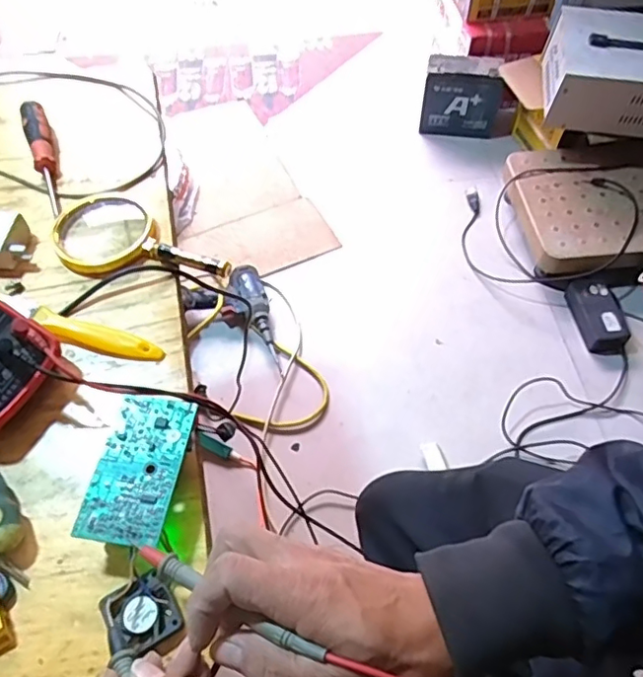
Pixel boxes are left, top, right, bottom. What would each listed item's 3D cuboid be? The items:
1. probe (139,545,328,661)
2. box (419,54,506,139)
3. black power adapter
[{"bbox_3d":[-0.054,0.138,0.308,0.124,0.009,0.013,15,59,29],"label":"probe"},{"bbox_3d":[0.341,-0.579,1.404,0.184,0.200,0.070,10,58,7],"label":"box"},{"bbox_3d":[0.540,-0.043,1.125,0.078,0.054,0.160,-9,57,-5],"label":"black power adapter"}]

